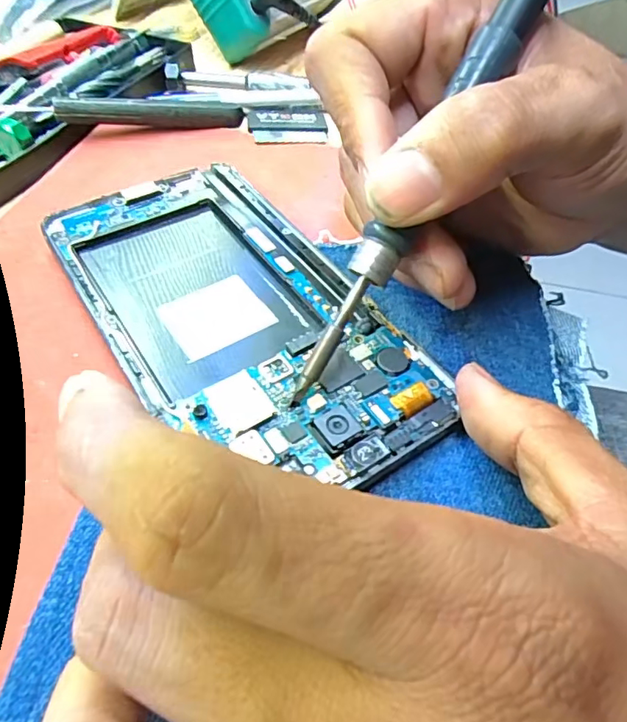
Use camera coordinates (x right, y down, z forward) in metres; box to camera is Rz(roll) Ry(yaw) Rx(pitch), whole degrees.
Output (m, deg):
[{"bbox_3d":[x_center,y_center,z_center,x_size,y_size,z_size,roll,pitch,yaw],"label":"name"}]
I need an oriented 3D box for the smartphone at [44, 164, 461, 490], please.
[{"bbox_3d":[-0.027,-0.020,0.172,0.076,0.006,0.148,-28,57,-22],"label":"smartphone"}]

